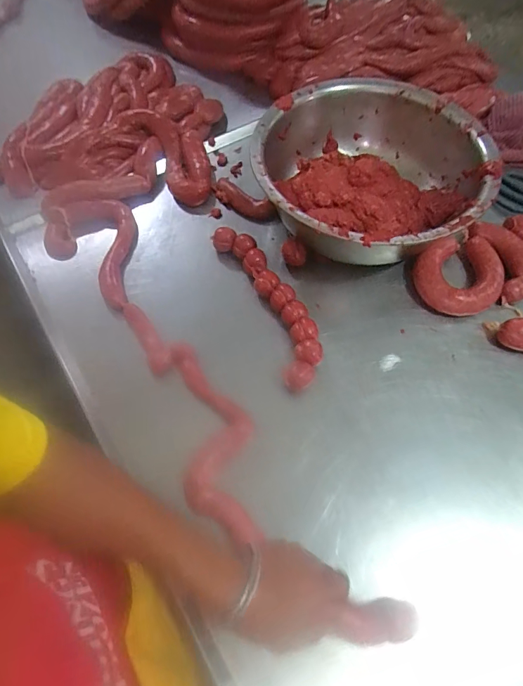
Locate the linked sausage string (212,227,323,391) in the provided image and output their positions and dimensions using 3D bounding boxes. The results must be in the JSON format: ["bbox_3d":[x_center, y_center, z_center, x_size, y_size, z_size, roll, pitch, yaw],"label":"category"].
[{"bbox_3d":[0.010,-0.062,0.579,0.075,0.041,0.288,-22,64,-9],"label":"linked sausage string"}]

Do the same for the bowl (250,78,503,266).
[{"bbox_3d":[0.160,-0.247,0.615,0.319,0.122,0.325,-1,62,2],"label":"bowl"}]

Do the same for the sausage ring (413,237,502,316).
[{"bbox_3d":[0.292,-0.099,0.584,0.135,0.037,0.114,-39,67,-17],"label":"sausage ring"}]

